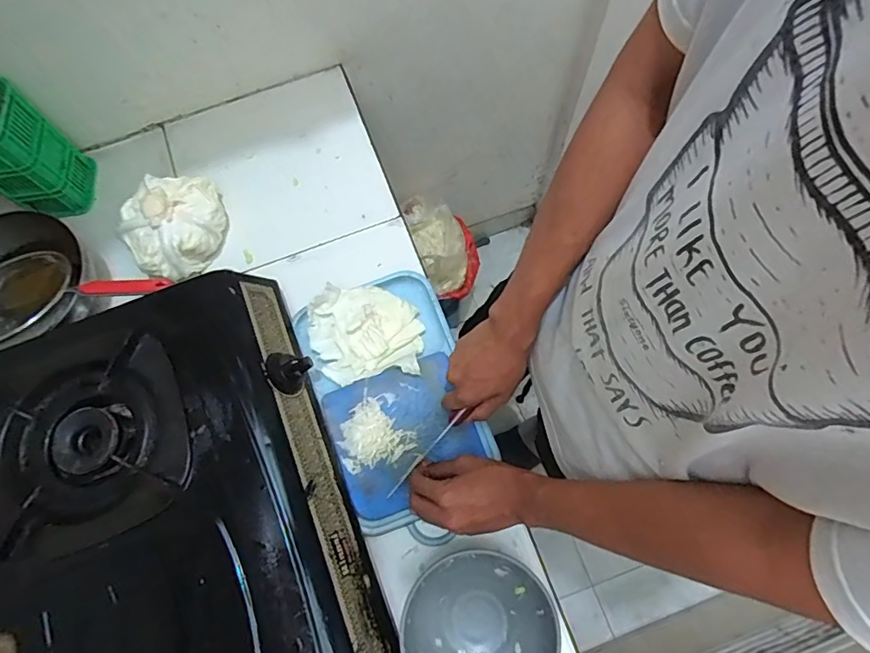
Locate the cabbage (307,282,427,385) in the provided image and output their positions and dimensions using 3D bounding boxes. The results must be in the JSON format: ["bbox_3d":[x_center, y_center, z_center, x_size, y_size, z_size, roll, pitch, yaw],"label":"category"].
[{"bbox_3d":[-0.093,0.003,0.660,0.144,0.035,0.123,-7,72,0],"label":"cabbage"}]

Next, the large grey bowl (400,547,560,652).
[{"bbox_3d":[0.049,0.327,0.550,0.158,0.062,0.150,-1,72,2],"label":"large grey bowl"}]

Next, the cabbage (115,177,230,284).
[{"bbox_3d":[-0.366,-0.146,0.716,0.144,0.071,0.117,-42,76,-10],"label":"cabbage"}]

